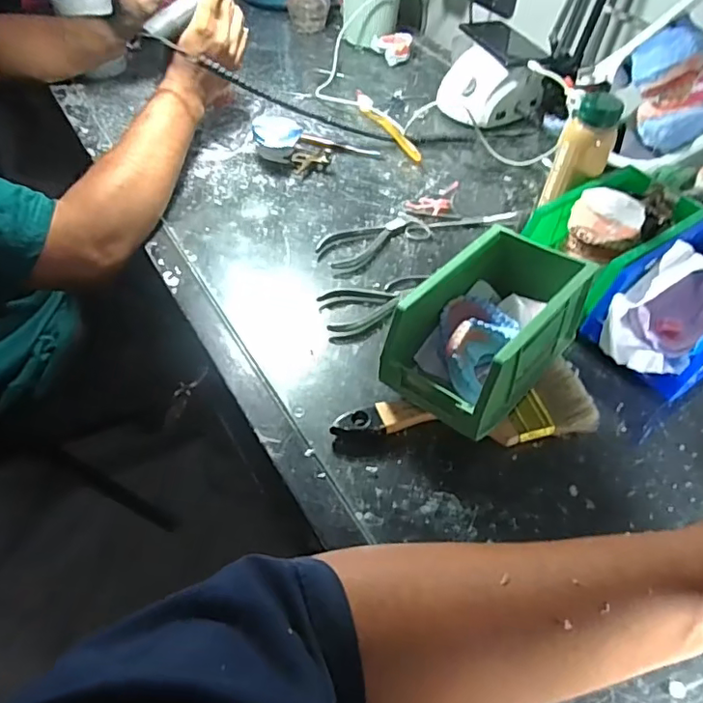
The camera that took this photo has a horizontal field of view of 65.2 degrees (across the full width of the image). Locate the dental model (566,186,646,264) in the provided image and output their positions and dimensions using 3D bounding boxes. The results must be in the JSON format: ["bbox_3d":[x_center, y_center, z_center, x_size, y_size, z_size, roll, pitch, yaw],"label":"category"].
[{"bbox_3d":[0.245,-0.122,0.533,0.065,0.056,0.056,27,55,18],"label":"dental model"}]

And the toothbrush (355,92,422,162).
[{"bbox_3d":[0.050,-0.316,0.764,0.020,0.016,0.189,-20,55,-18],"label":"toothbrush"}]

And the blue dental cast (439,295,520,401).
[{"bbox_3d":[0.099,-0.012,0.467,0.063,0.039,0.082,29,56,19],"label":"blue dental cast"}]

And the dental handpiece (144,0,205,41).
[{"bbox_3d":[-0.165,-0.410,0.630,0.019,0.020,0.167,36,73,23],"label":"dental handpiece"}]

